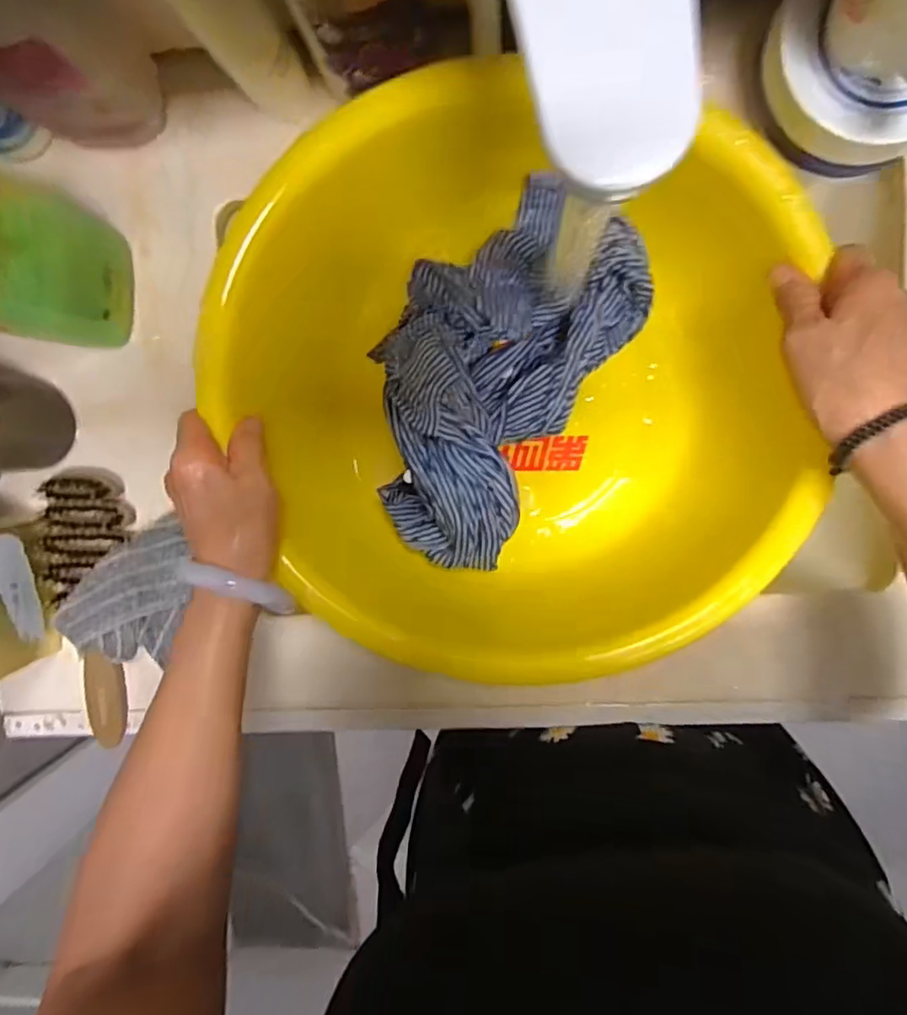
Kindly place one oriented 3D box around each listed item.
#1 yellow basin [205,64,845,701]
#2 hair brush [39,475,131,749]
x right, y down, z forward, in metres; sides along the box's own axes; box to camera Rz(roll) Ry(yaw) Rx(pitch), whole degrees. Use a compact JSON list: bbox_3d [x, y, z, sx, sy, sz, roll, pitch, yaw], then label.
[{"bbox_3d":[0.036,-0.051,0.428,0.354,0.122,0.324,1,97,7],"label":"yellow basin"},{"bbox_3d":[-0.275,0.080,0.473,0.059,0.036,0.207,7,98,6],"label":"hair brush"}]

